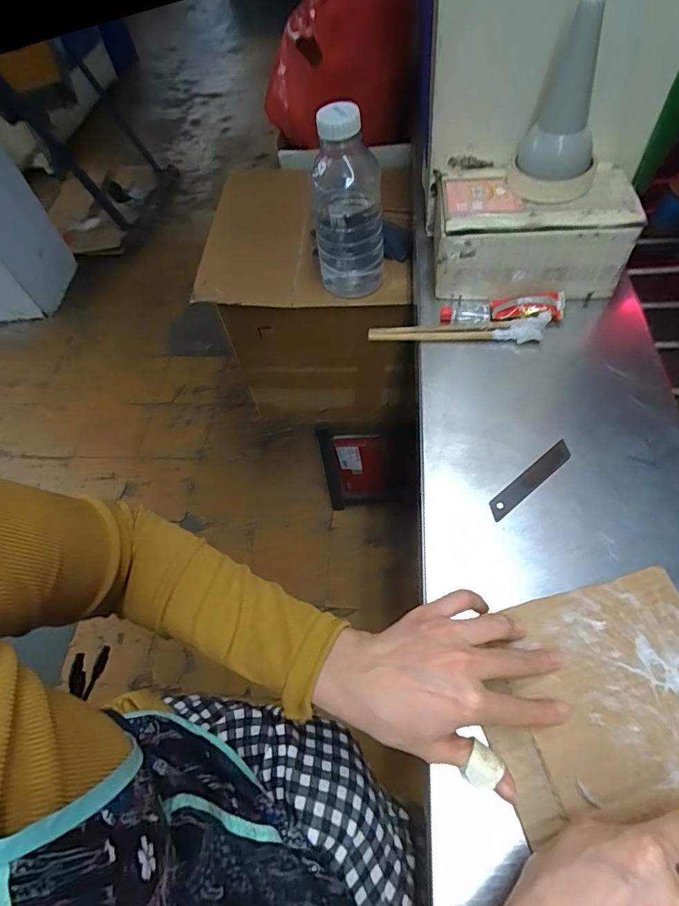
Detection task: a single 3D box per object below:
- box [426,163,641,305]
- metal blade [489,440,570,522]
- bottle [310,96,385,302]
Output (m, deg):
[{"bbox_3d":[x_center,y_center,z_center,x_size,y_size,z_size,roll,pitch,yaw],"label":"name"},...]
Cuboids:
[{"bbox_3d":[0.202,-0.244,0.538,0.197,0.100,0.130,1,57,7],"label":"box"},{"bbox_3d":[0.167,0.022,0.417,0.100,0.004,0.017,-35,62,-19],"label":"metal blade"},{"bbox_3d":[0.009,-0.312,0.610,0.089,0.224,0.095,-2,57,6],"label":"bottle"}]

